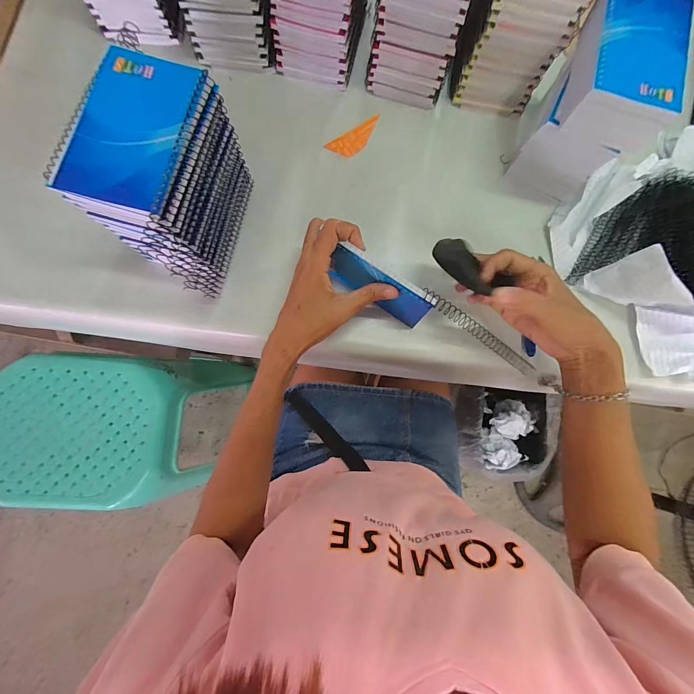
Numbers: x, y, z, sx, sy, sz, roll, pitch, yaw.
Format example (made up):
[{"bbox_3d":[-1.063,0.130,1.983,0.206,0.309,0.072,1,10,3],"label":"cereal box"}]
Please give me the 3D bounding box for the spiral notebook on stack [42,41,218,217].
[{"bbox_3d":[-0.167,-0.171,0.255,0.084,0.010,0.127,16,80,-1],"label":"spiral notebook on stack"}]

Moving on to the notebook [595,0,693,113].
[{"bbox_3d":[0.266,-0.270,0.291,0.079,0.008,0.118,14,80,-1],"label":"notebook"}]

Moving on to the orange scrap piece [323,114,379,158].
[{"bbox_3d":[0.013,-0.272,0.428,0.081,0.004,0.030,-37,85,-8],"label":"orange scrap piece"}]

